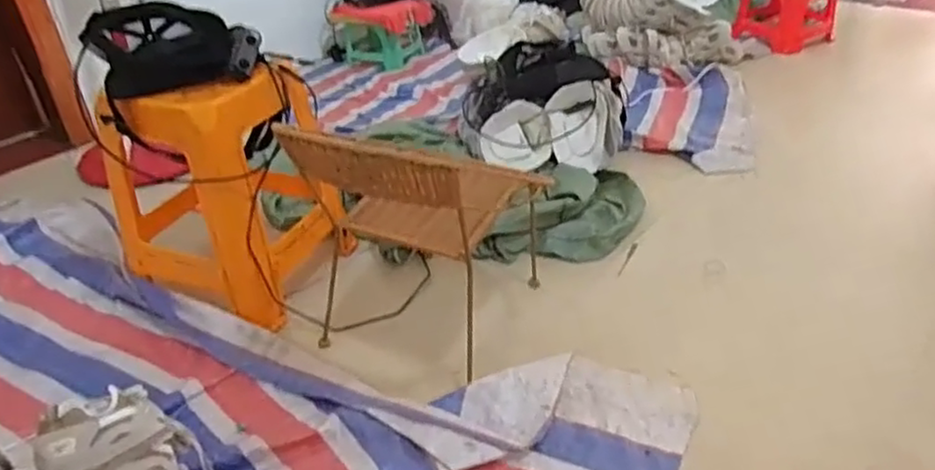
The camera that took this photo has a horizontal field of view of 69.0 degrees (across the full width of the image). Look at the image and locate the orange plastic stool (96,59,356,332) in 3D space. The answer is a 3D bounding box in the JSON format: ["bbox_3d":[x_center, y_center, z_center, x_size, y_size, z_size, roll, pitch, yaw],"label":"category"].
[{"bbox_3d":[-0.508,-0.112,1.428,0.368,0.463,0.324,10,36,19],"label":"orange plastic stool"}]

